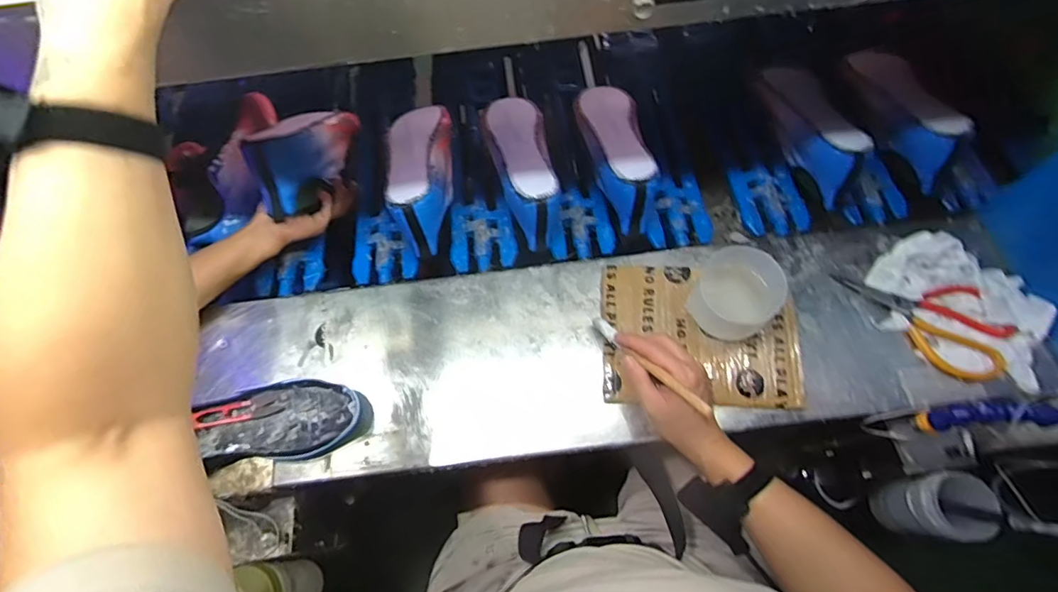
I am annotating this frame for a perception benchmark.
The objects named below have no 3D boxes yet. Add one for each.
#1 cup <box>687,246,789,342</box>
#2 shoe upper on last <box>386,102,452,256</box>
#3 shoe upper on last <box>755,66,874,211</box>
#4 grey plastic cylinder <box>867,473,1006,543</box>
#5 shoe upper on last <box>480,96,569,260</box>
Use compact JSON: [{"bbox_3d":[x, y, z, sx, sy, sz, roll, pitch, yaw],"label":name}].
[{"bbox_3d":[0.243,-0.005,0.584,0.092,0.055,0.099,0,70,0],"label":"cup"},{"bbox_3d":[-0.158,-0.184,0.711,0.088,0.084,0.262,-5,58,-1],"label":"shoe upper on last"},{"bbox_3d":[0.401,-0.247,0.719,0.081,0.082,0.248,-5,56,-1],"label":"shoe upper on last"},{"bbox_3d":[0.499,0.261,0.621,0.072,0.122,0.074,5,71,2],"label":"grey plastic cylinder"},{"bbox_3d":[-0.005,-0.177,0.697,0.084,0.100,0.234,-12,71,-4],"label":"shoe upper on last"}]

